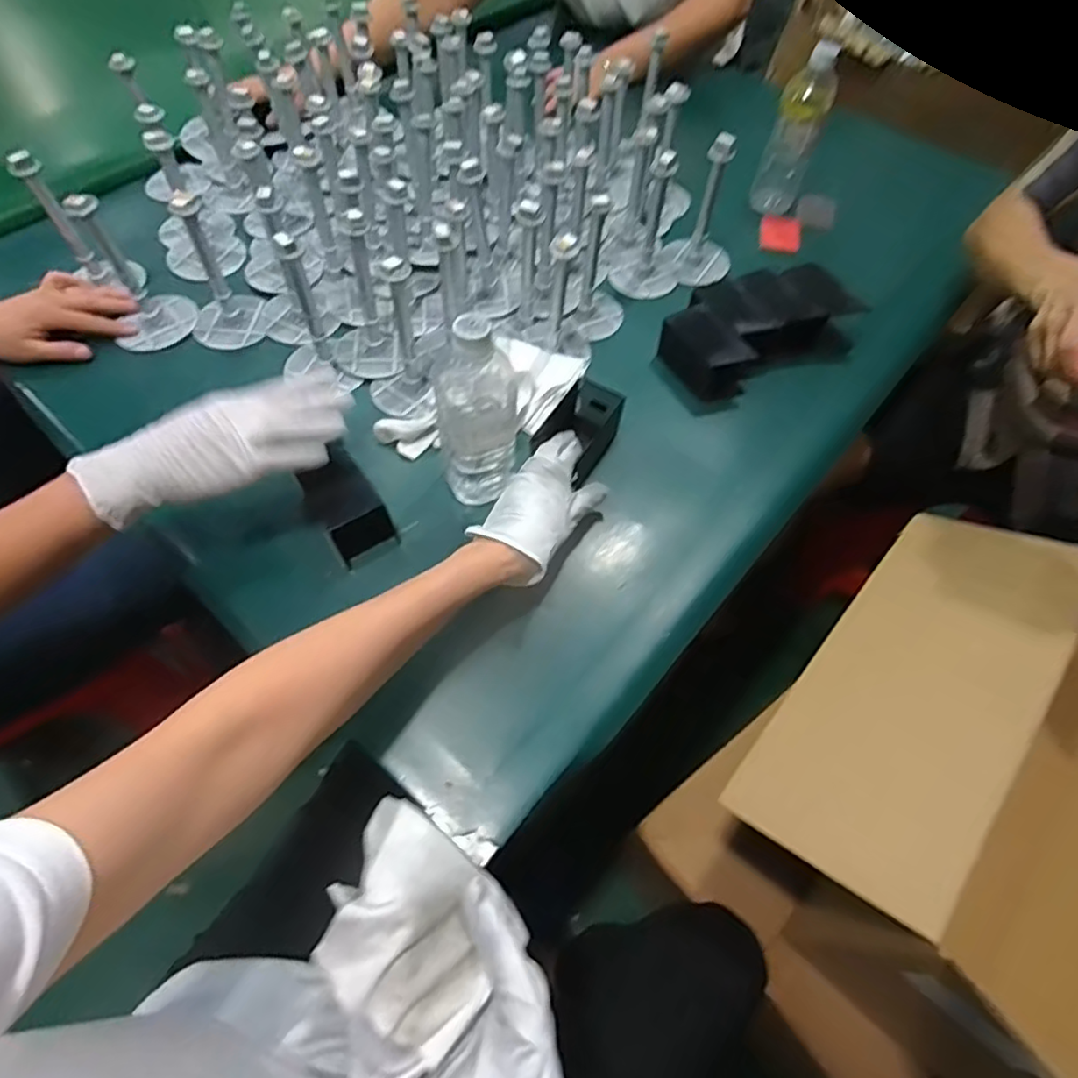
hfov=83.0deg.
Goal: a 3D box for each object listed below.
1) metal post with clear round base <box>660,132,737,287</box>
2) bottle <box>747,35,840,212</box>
[{"bbox_3d":[0.216,-0.416,0.769,0.091,0.151,0.078,14,60,6],"label":"metal post with clear round base"},{"bbox_3d":[0.348,-0.550,0.826,0.061,0.189,0.058,23,61,11],"label":"bottle"}]

